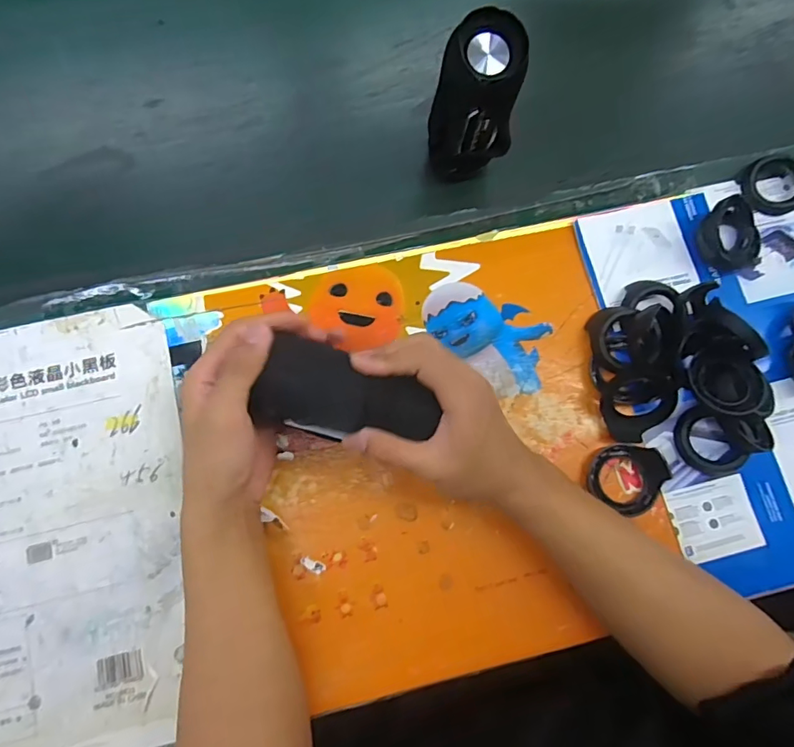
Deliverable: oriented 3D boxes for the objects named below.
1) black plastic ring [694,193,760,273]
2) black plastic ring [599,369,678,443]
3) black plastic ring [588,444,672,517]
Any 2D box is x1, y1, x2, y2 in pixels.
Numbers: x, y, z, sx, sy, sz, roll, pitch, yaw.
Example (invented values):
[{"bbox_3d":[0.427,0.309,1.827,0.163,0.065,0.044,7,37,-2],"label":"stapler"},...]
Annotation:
[{"bbox_3d":[0.321,-0.134,0.469,0.057,0.024,0.067,-21,101,-11],"label":"black plastic ring"},{"bbox_3d":[0.215,0.025,0.435,0.064,0.020,0.064,2,100,11],"label":"black plastic ring"},{"bbox_3d":[0.203,0.093,0.425,0.062,0.024,0.059,0,76,-1],"label":"black plastic ring"}]

